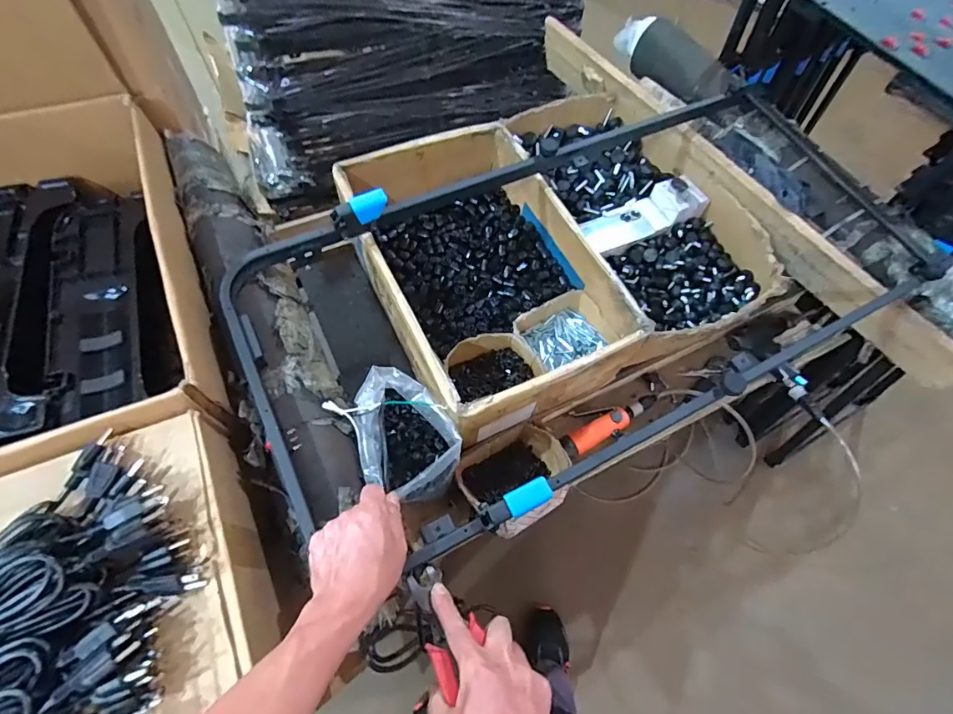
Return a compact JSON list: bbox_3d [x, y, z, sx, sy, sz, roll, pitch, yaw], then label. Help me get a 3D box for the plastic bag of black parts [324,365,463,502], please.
[{"bbox_3d":[-0.111,0.116,0.691,0.132,0.094,0.177,-35,71,-19],"label":"plastic bag of black parts"}]

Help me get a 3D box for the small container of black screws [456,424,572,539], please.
[{"bbox_3d":[0.064,0.205,0.788,0.160,0.090,0.138,-28,69,-17],"label":"small container of black screws"}]

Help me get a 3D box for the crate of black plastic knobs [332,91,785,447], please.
[{"bbox_3d":[0.153,-0.226,0.905,0.702,0.159,0.586,-24,68,-15],"label":"crate of black plastic knobs"}]

